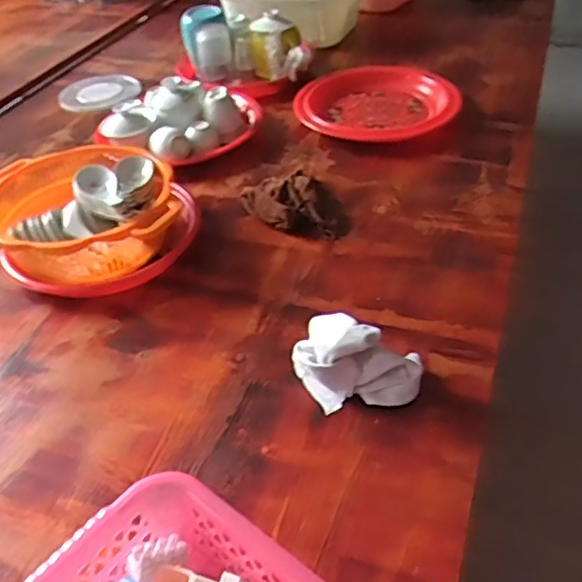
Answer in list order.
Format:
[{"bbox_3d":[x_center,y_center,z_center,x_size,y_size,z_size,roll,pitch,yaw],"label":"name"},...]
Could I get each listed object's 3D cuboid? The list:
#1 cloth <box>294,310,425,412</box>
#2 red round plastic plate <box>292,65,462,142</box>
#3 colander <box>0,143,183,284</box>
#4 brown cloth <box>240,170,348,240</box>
[{"bbox_3d":[0.056,0.063,0.549,0.120,0.061,0.075,16,46,23],"label":"cloth"},{"bbox_3d":[0.131,-0.291,0.938,0.247,0.041,0.211,1,42,8],"label":"red round plastic plate"},{"bbox_3d":[-0.246,-0.096,0.736,0.225,0.084,0.219,-8,42,-2],"label":"colander"},{"bbox_3d":[0.006,-0.115,0.769,0.146,0.038,0.091,16,46,23],"label":"brown cloth"}]

